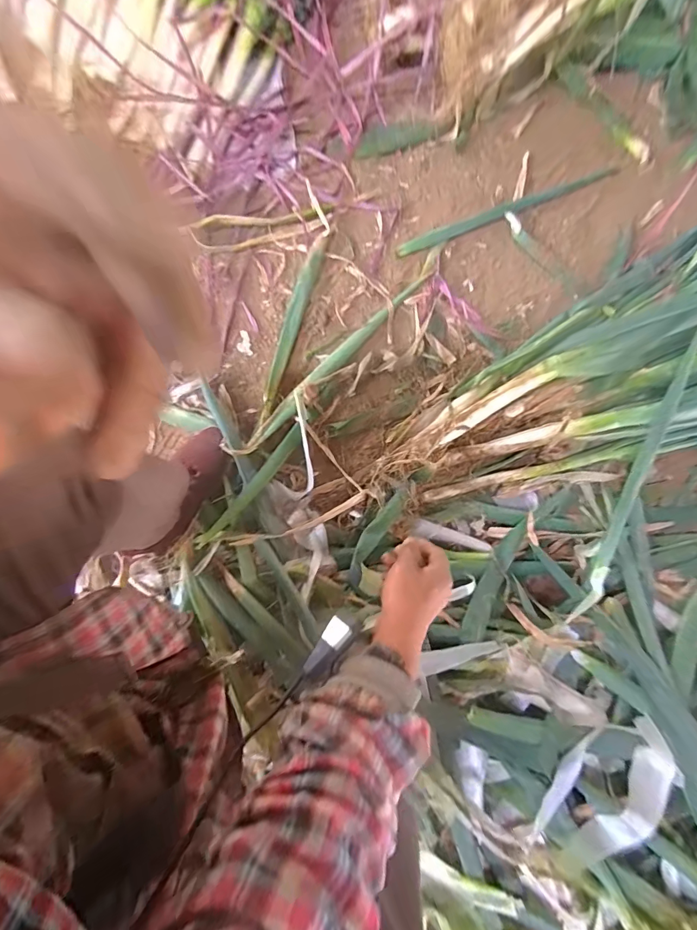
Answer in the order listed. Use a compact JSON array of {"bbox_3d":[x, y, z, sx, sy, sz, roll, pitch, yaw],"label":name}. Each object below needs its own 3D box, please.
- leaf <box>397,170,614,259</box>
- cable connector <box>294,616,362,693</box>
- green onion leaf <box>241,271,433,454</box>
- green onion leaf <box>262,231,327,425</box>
[{"bbox_3d":[0.315,-0.505,0.796,0.483,0.012,0.033,-24,82,-6],"label":"leaf"},{"bbox_3d":[-0.020,0.173,0.374,0.025,0.016,0.074,40,65,7],"label":"cable connector"},{"bbox_3d":[-0.021,-0.198,0.726,0.036,0.019,0.454,42,81,5],"label":"green onion leaf"},{"bbox_3d":[-0.104,-0.249,0.718,0.033,0.016,0.359,17,80,1],"label":"green onion leaf"}]

